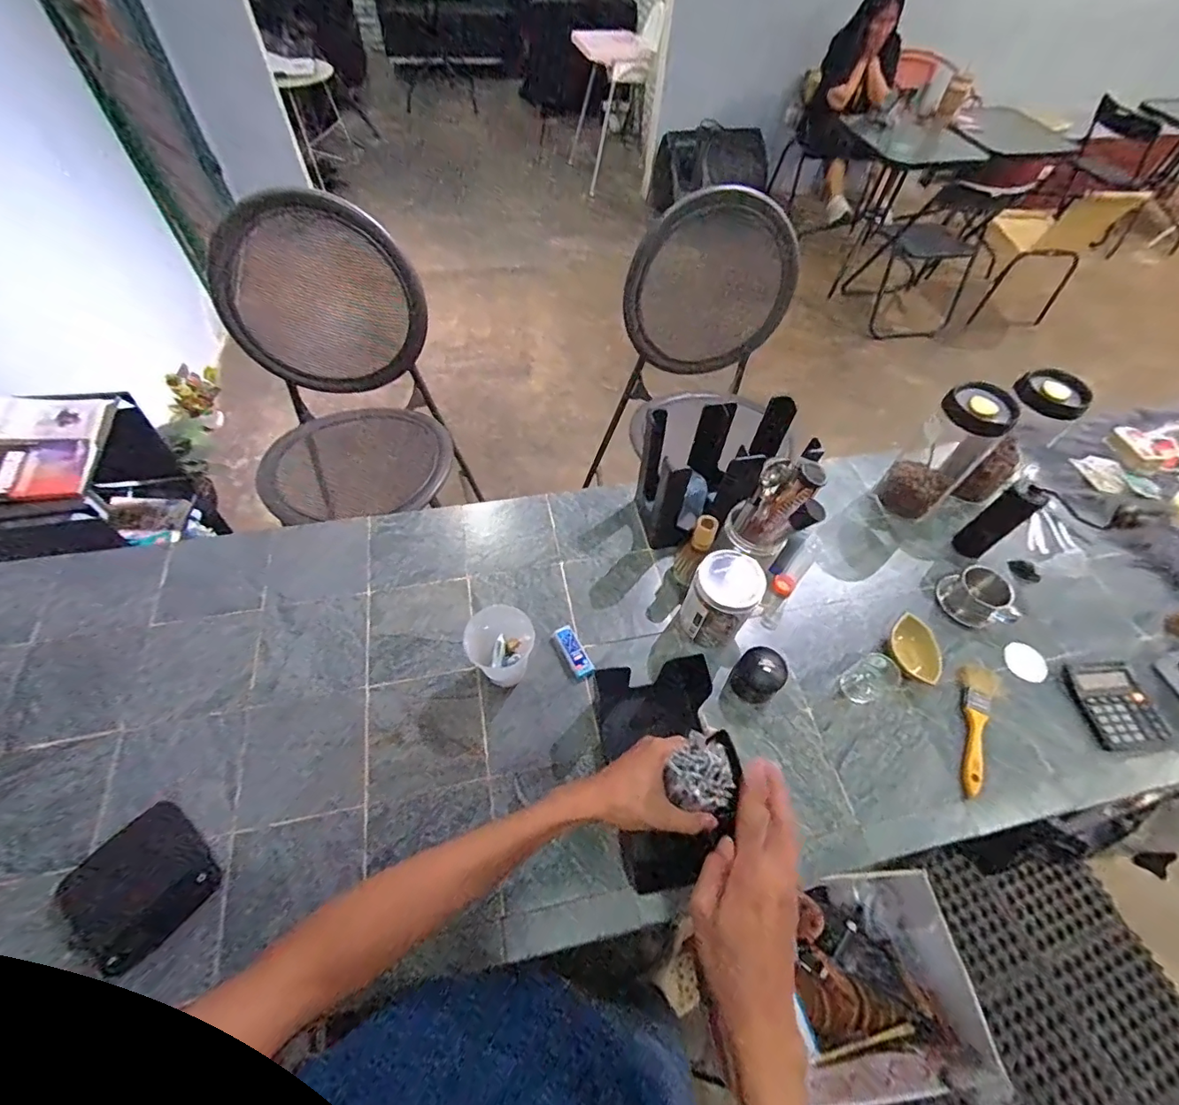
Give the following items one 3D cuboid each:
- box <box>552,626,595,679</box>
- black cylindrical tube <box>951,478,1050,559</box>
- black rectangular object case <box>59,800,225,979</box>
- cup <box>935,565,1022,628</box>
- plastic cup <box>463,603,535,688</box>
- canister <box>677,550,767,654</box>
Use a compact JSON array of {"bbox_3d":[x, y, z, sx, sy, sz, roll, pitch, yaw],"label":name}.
[{"bbox_3d":[-0.023,0.142,0.730,0.031,0.013,0.082,-23,61,-18],"label":"box"},{"bbox_3d":[0.676,-0.059,0.838,0.048,0.155,0.052,-29,63,-21],"label":"black cylindrical tube"},{"bbox_3d":[-0.502,0.371,0.571,0.132,0.009,0.129,35,61,18],"label":"black rectangular object case"},{"bbox_3d":[0.609,0.070,0.806,0.077,0.058,0.088,2,56,-2],"label":"cup"},{"bbox_3d":[-0.119,0.126,0.702,0.078,0.095,0.089,26,58,13],"label":"plastic cup"},{"bbox_3d":[0.184,0.071,0.728,0.088,0.134,0.088,2,56,-3],"label":"canister"}]

